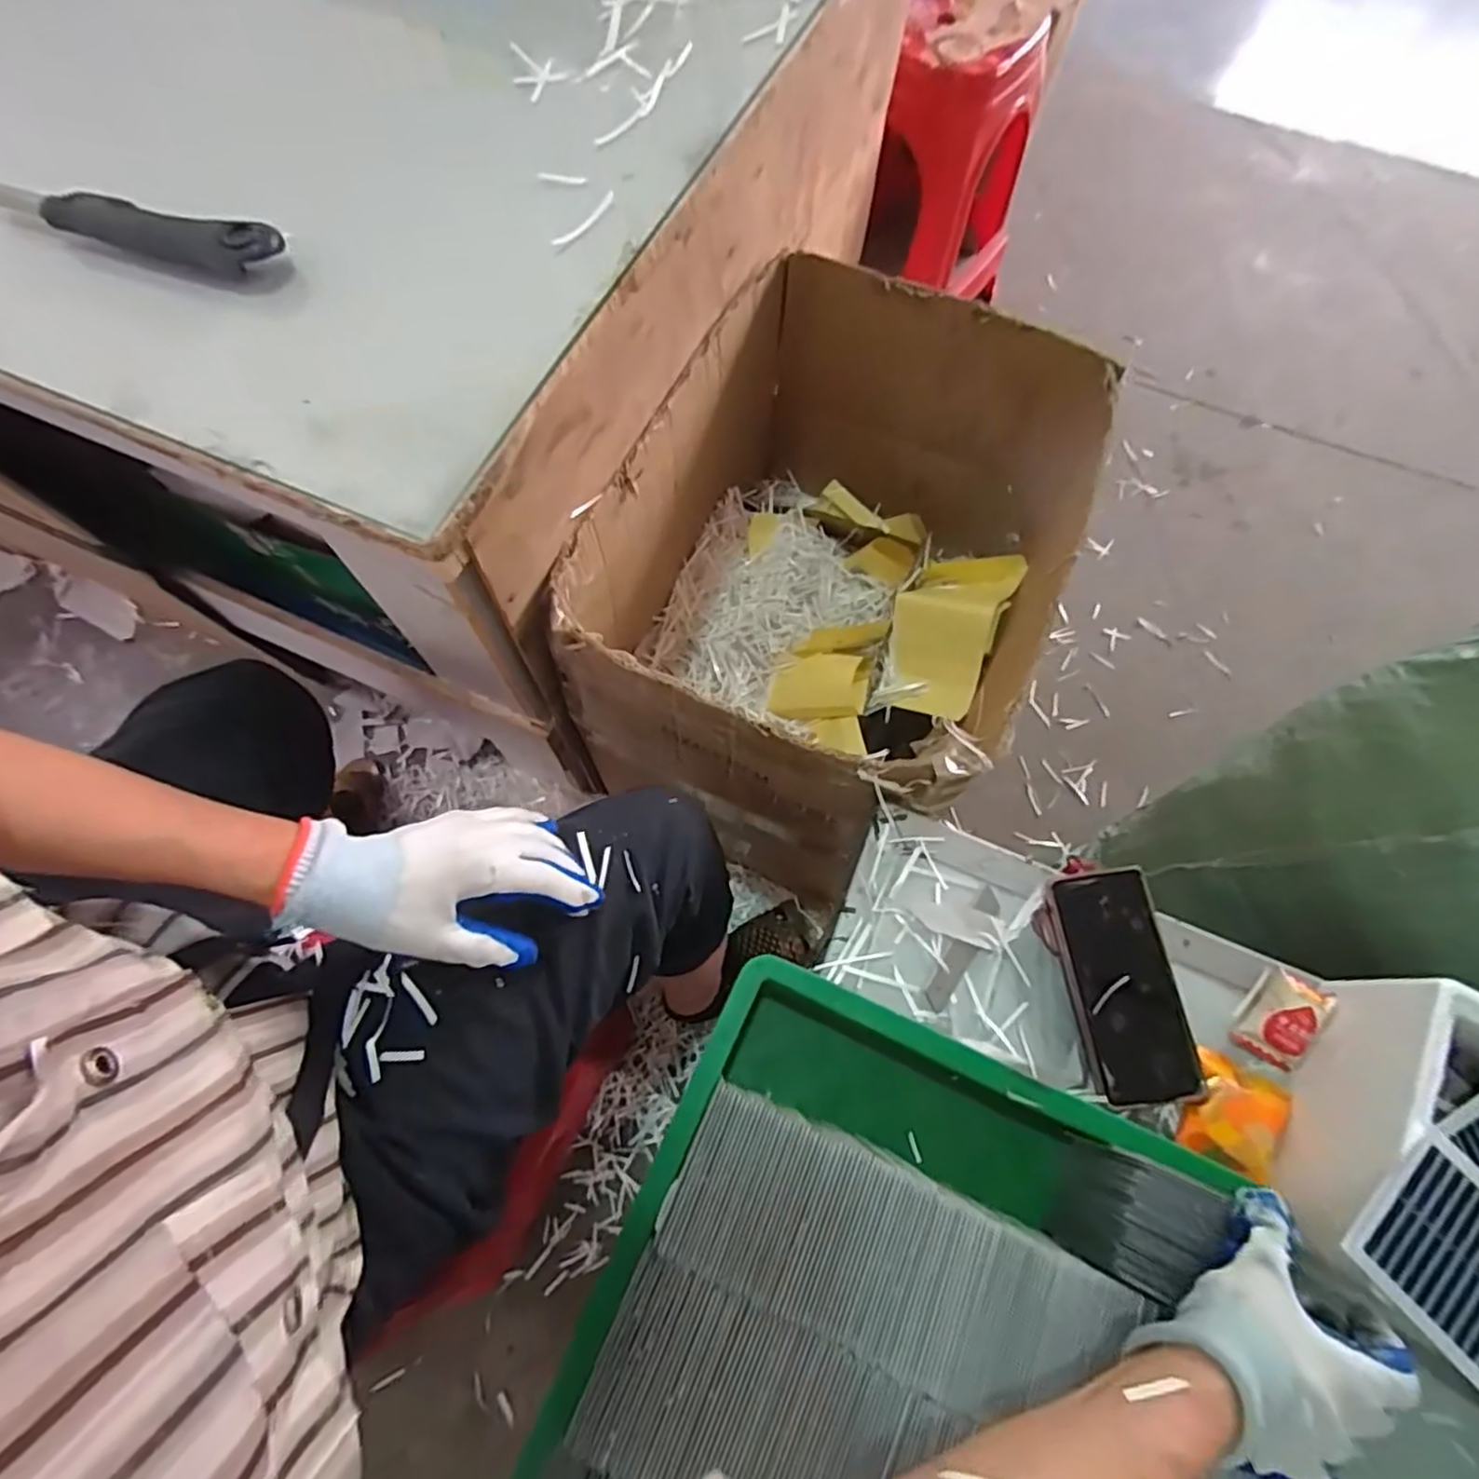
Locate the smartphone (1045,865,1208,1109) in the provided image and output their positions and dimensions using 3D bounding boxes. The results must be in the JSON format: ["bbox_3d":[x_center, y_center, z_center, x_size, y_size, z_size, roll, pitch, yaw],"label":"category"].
[{"bbox_3d":[0.287,0.183,0.520,0.075,0.014,0.162,-9,73,4],"label":"smartphone"}]

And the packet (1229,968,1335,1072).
[{"bbox_3d":[0.407,0.207,0.515,0.046,0.031,0.066,40,72,14],"label":"packet"}]

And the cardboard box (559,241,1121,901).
[{"bbox_3d":[0.107,-0.189,0.796,0.432,0.299,0.571,19,69,6],"label":"cardboard box"}]

